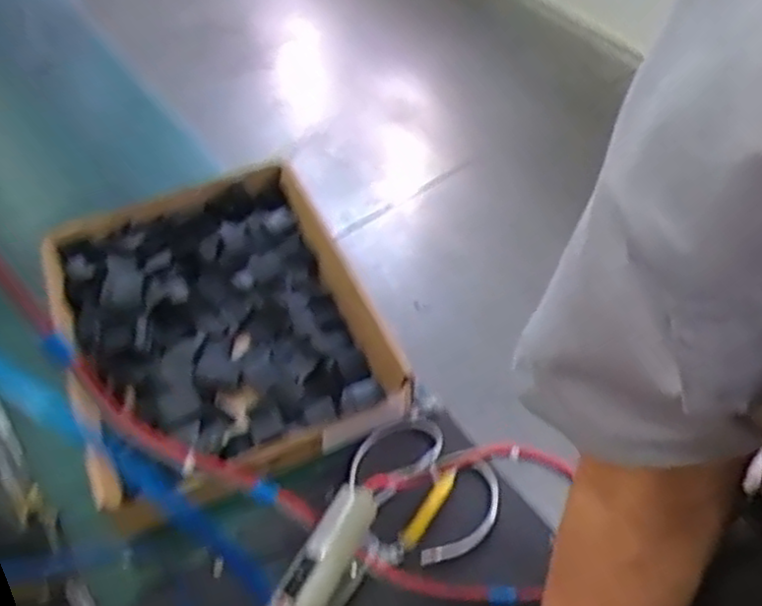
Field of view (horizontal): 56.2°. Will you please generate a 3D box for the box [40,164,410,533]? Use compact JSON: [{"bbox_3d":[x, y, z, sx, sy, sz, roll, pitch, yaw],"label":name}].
[{"bbox_3d":[-0.147,0.011,0.624,0.240,0.062,0.326,-23,53,-16],"label":"box"}]

